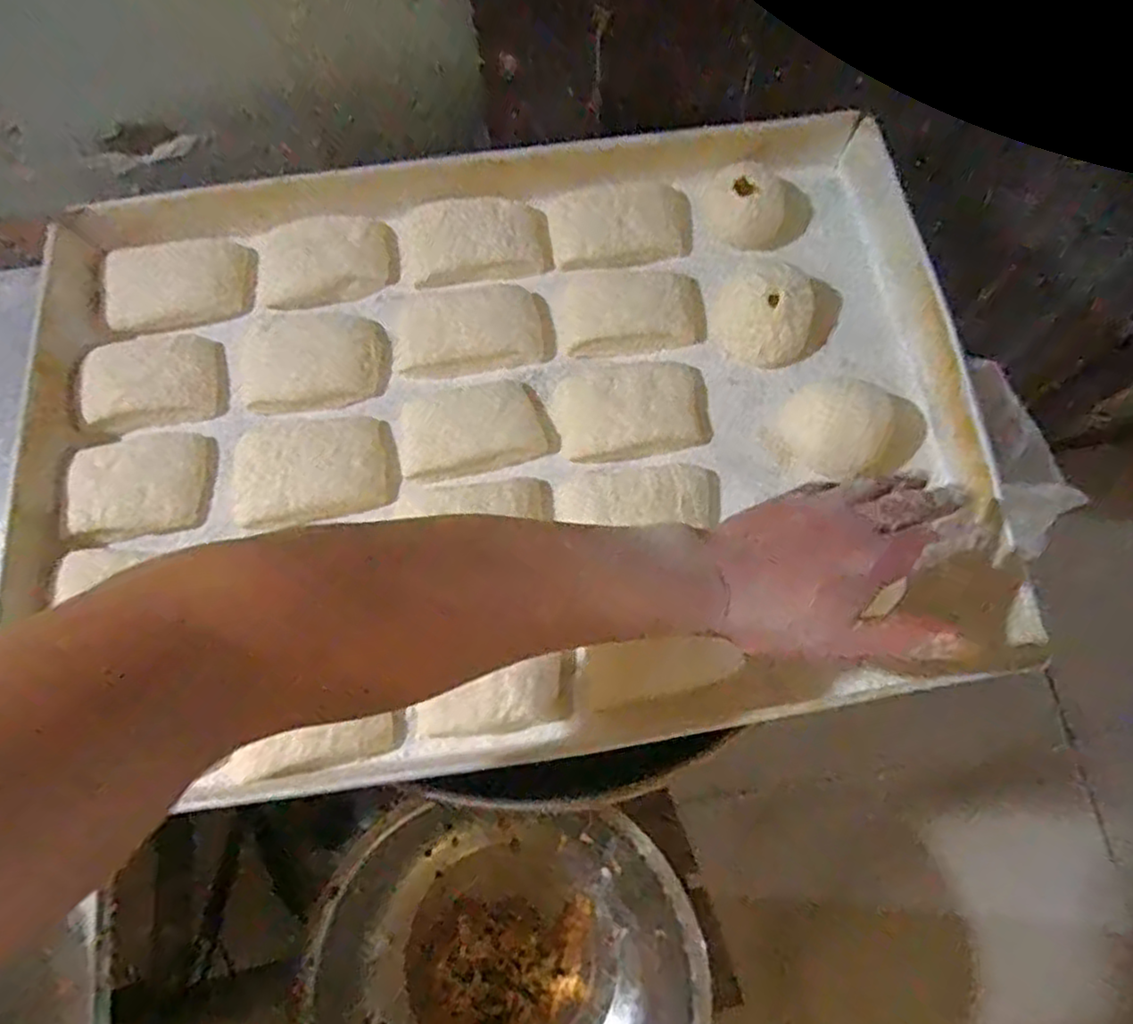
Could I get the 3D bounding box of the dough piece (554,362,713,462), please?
[{"bbox_3d":[0.047,-0.073,0.496,0.106,0.026,0.067,-8,72,-1],"label":"dough piece"}]

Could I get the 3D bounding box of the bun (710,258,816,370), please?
[{"bbox_3d":[0.142,-0.142,0.509,0.068,0.035,0.067,-1,72,2],"label":"bun"}]

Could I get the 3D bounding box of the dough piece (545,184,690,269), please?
[{"bbox_3d":[0.041,-0.216,0.542,0.110,0.024,0.063,-3,72,1],"label":"dough piece"}]

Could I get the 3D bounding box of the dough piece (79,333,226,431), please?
[{"bbox_3d":[-0.304,-0.098,0.526,0.096,0.020,0.067,-12,72,-2],"label":"dough piece"}]

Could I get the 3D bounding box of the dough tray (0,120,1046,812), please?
[{"bbox_3d":[-0.045,-0.062,0.488,0.622,0.042,0.436,-8,72,-1],"label":"dough tray"}]

